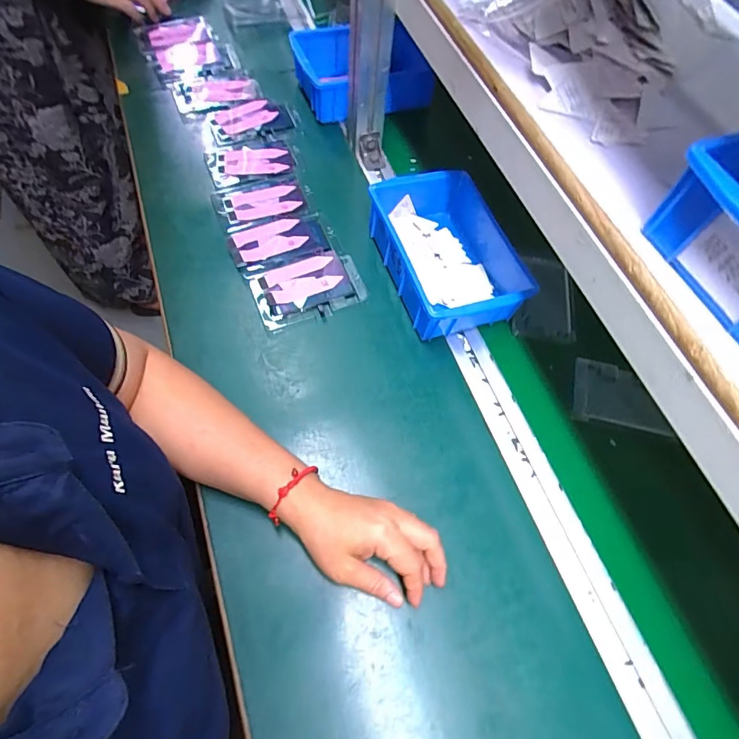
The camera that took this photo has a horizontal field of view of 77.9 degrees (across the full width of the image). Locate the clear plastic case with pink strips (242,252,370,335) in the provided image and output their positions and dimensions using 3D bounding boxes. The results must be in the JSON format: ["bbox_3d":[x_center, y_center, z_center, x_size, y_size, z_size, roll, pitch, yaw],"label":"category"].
[{"bbox_3d":[-0.074,-0.098,0.548,0.126,0.014,0.087,-19,65,-10],"label":"clear plastic case with pink strips"}]

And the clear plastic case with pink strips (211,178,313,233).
[{"bbox_3d":[-0.139,-0.220,0.603,0.122,0.009,0.070,-20,65,-11],"label":"clear plastic case with pink strips"}]

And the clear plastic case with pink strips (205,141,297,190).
[{"bbox_3d":[-0.164,-0.289,0.639,0.117,0.011,0.070,-15,64,-8],"label":"clear plastic case with pink strips"}]

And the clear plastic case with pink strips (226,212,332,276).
[{"bbox_3d":[-0.114,-0.161,0.574,0.117,0.007,0.075,-21,65,-11],"label":"clear plastic case with pink strips"}]

